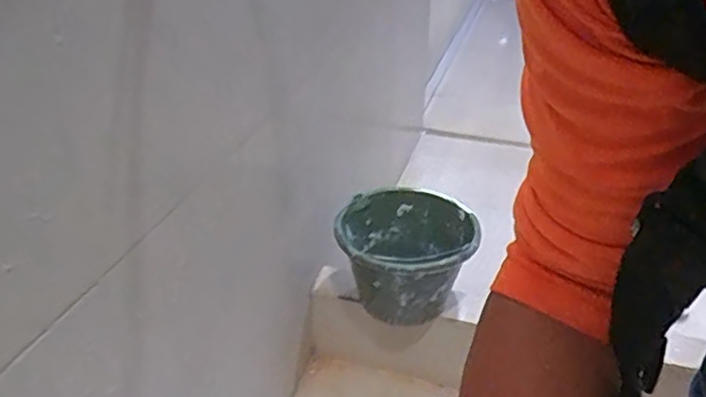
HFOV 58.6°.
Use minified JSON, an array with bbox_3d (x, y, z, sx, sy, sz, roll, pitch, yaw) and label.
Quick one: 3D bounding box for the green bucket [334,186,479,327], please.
[{"bbox_3d":[0.095,0.102,1.124,0.228,0.156,0.235,1,30,0],"label":"green bucket"}]

